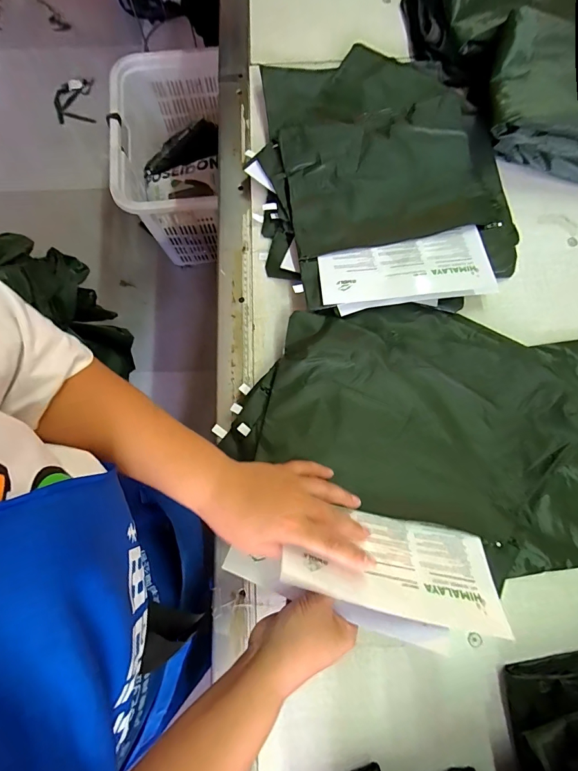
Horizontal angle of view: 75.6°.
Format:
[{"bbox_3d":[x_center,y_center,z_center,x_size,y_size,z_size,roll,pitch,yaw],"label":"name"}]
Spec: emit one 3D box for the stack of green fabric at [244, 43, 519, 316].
[{"bbox_3d":[0.124,-0.295,0.530,0.334,0.053,0.426,-4,77,0],"label":"stack of green fabric"}]

